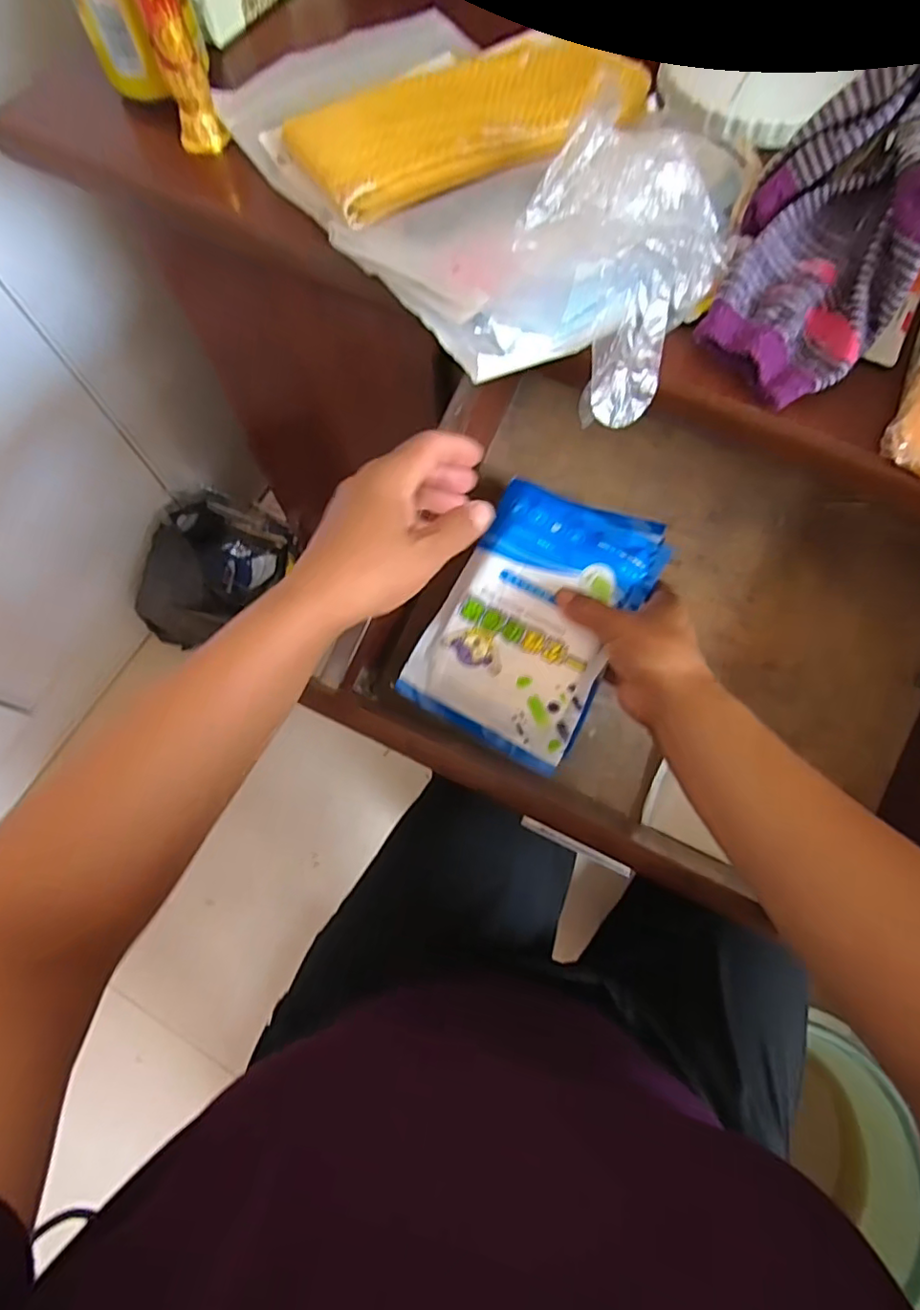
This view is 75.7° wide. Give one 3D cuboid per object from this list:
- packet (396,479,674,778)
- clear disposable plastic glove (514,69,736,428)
[{"bbox_3d":[0.052,-0.026,0.417,0.122,0.012,0.185,28,86,11],"label":"packet"},{"bbox_3d":[0.077,-0.185,0.274,0.076,0.091,0.098,30,73,11],"label":"clear disposable plastic glove"}]

